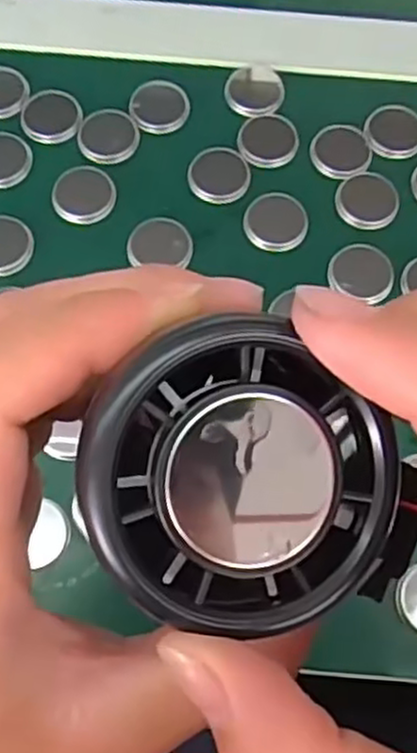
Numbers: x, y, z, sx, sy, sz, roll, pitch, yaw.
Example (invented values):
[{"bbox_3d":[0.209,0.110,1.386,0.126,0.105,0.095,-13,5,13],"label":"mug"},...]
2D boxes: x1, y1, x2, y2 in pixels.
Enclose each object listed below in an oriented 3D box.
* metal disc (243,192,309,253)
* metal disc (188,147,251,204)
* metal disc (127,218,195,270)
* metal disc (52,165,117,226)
[{"bbox_3d":[0.033,-0.076,0.366,0.030,0.004,0.033,0,68,-1],"label":"metal disc"},{"bbox_3d":[0.006,-0.102,0.377,0.030,0.004,0.032,0,68,-1],"label":"metal disc"},{"bbox_3d":[-0.023,-0.065,0.359,0.031,0.007,0.029,0,68,-1],"label":"metal disc"},{"bbox_3d":[-0.061,-0.090,0.370,0.030,0.005,0.029,0,68,-1],"label":"metal disc"}]

